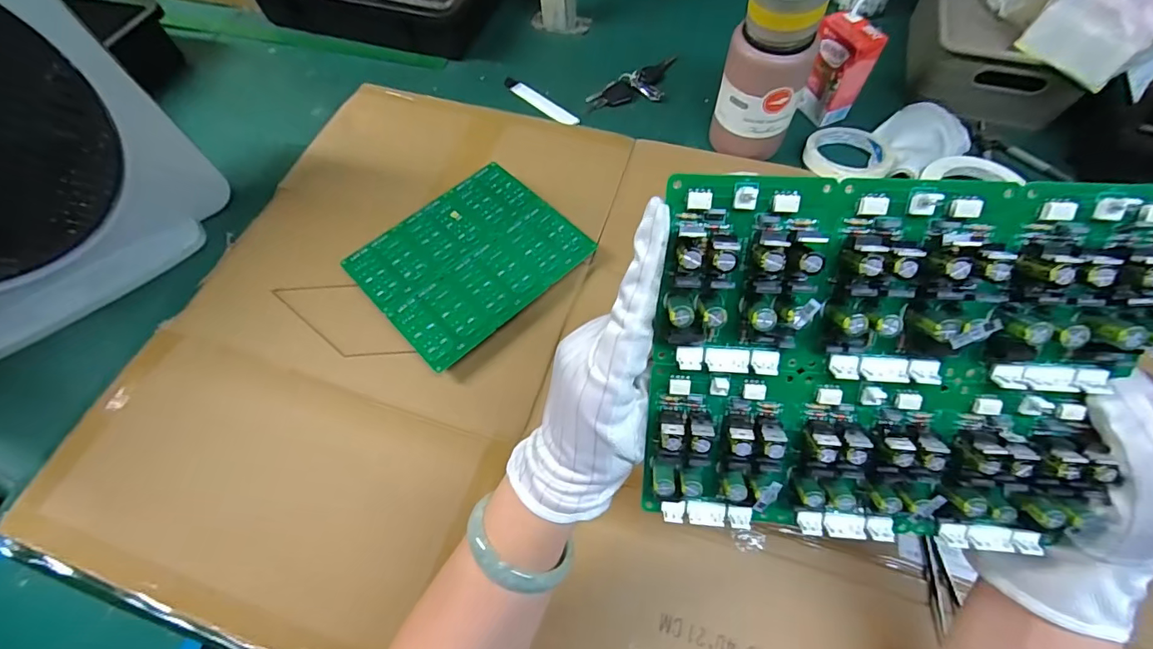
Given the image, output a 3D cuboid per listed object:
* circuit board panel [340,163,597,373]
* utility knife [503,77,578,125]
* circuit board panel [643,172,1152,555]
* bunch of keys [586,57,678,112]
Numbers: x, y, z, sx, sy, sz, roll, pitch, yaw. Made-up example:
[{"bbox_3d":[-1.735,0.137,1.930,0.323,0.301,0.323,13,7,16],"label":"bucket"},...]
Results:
[{"bbox_3d":[-0.113,-0.070,0.523,0.209,0.027,0.178,-39,68,-18],"label":"circuit board panel"},{"bbox_3d":[-0.053,-0.315,0.679,0.025,0.008,0.145,-41,68,-19],"label":"utility knife"},{"bbox_3d":[0.137,0.027,0.217,0.198,0.173,0.025,4,19,6],"label":"circuit board panel"},{"bbox_3d":[0.084,-0.336,0.681,0.148,0.015,0.070,-20,63,-9],"label":"bunch of keys"}]

